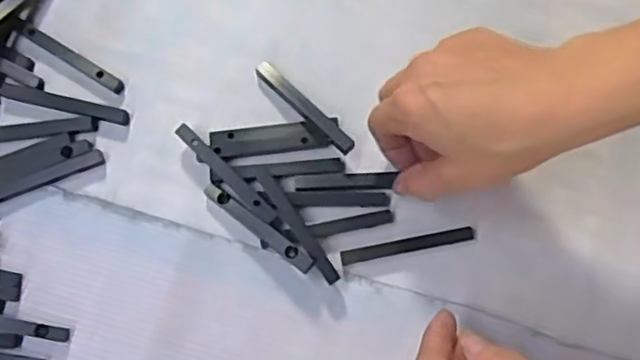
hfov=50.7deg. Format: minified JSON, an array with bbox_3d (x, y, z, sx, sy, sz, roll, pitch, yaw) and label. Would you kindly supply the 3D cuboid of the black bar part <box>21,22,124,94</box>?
[{"bbox_3d":[-0.147,-0.073,0.402,0.070,0.006,0.008,32,80,5],"label":"black bar part"}]

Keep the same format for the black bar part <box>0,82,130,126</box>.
[{"bbox_3d":[-0.151,-0.045,0.398,0.079,0.006,0.010,13,79,2],"label":"black bar part"}]

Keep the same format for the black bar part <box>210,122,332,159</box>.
[{"bbox_3d":[-0.030,-0.024,0.394,0.066,0.004,0.016,-6,79,-2],"label":"black bar part"}]

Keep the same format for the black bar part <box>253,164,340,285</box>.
[{"bbox_3d":[-0.014,0.024,0.383,0.010,0.007,0.080,-33,81,-7],"label":"black bar part"}]

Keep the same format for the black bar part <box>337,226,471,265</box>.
[{"bbox_3d":[0.050,0.037,0.386,0.076,0.005,0.008,-10,79,-3],"label":"black bar part"}]

